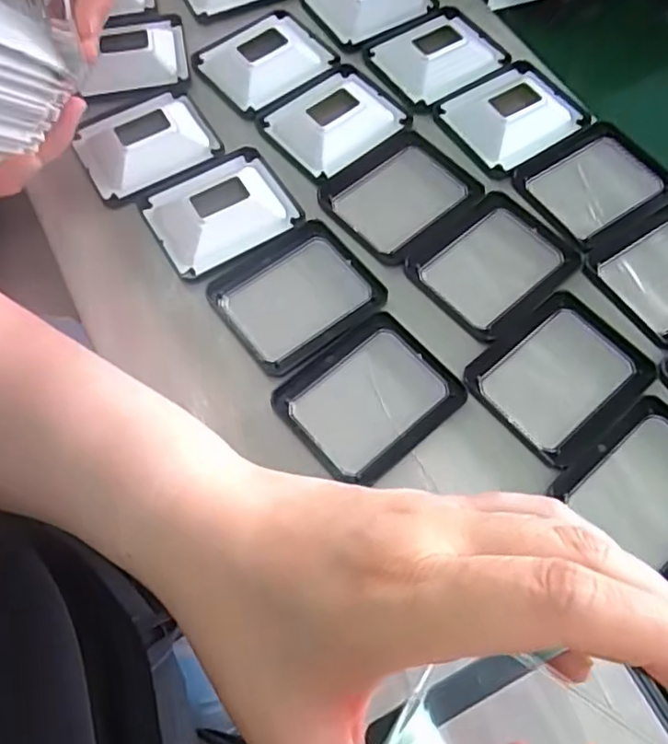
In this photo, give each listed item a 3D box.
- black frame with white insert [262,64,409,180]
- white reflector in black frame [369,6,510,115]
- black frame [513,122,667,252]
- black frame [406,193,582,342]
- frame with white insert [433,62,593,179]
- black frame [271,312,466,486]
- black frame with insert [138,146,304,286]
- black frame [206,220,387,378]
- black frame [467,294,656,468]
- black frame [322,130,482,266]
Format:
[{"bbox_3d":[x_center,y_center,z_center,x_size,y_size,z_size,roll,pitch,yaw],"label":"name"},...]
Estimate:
[{"bbox_3d":[0.001,-0.162,0.393,0.081,0.014,0.069,-36,71,-16],"label":"black frame with white insert"},{"bbox_3d":[0.071,-0.218,0.418,0.087,0.013,0.070,-33,70,-15],"label":"white reflector in black frame"},{"bbox_3d":[0.157,-0.115,0.374,0.085,0.004,0.069,-33,70,-15],"label":"black frame"},{"bbox_3d":[0.090,-0.062,0.352,0.085,0.004,0.068,-36,71,-17],"label":"black frame"},{"bbox_3d":[0.114,-0.166,0.391,0.088,0.014,0.068,-33,70,-15],"label":"frame with white insert"},{"bbox_3d":[0.018,0.013,0.317,0.080,0.007,0.069,-37,71,-17],"label":"black frame"},{"bbox_3d":[-0.065,-0.096,0.358,0.080,0.013,0.067,-28,69,-14],"label":"black frame with insert"},{"bbox_3d":[-0.020,-0.042,0.342,0.082,0.005,0.071,-35,71,-16],"label":"black frame"},{"bbox_3d":[0.118,0.000,0.321,0.083,0.004,0.068,-39,72,-17],"label":"black frame"},{"bbox_3d":[0.040,-0.106,0.373,0.083,0.005,0.071,-39,72,-17],"label":"black frame"}]

